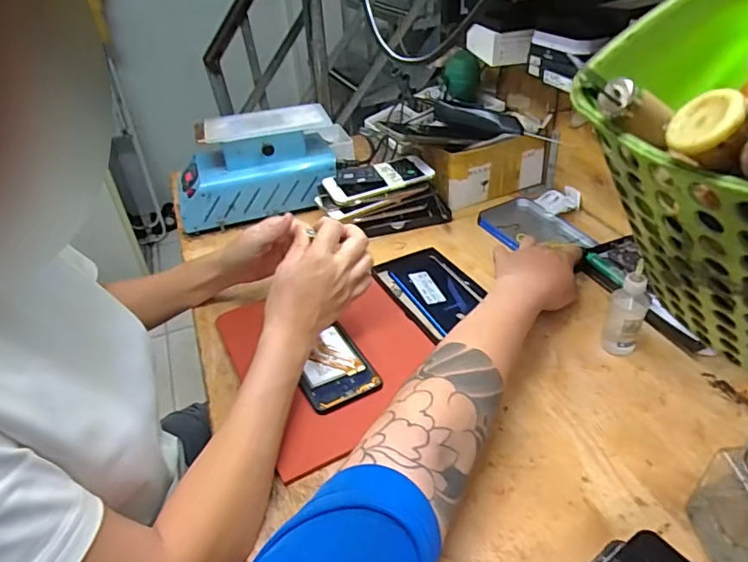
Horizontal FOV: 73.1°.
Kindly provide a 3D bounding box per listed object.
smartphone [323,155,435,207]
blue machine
[{"bbox_3d":[0.007,-0.152,0.741,0.157,0.012,0.069,-19,49,-14],"label":"smartphone"},{"bbox_3d":[-0.185,-0.167,0.788,0.243,0.119,0.092,-15,39,-14],"label":"blue machine"}]

